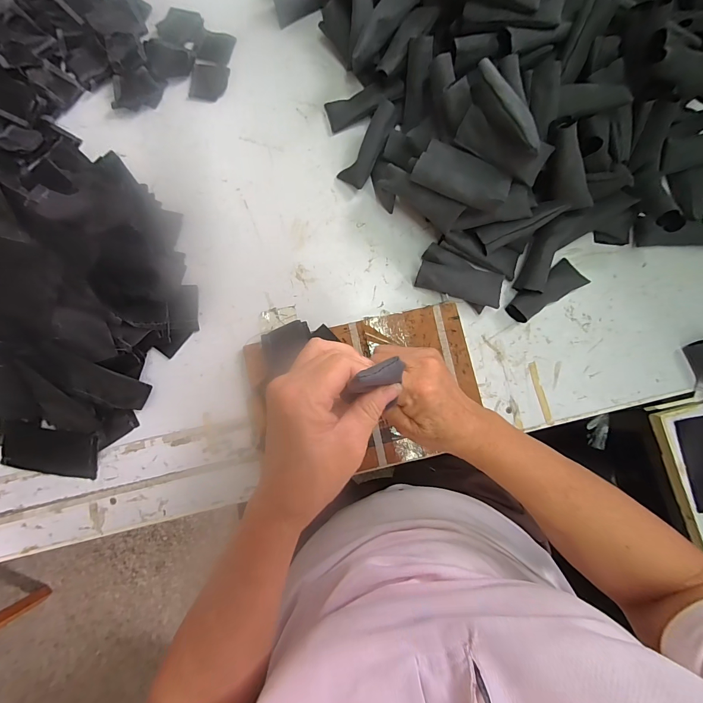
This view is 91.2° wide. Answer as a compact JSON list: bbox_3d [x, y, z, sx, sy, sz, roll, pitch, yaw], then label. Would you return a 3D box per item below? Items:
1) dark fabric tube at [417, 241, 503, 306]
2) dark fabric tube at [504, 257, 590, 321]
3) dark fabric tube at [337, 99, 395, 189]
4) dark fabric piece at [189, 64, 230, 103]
[{"bbox_3d":[0.138,-0.090,0.435,0.106,0.033,0.053,25,83,3],"label":"dark fabric tube"},{"bbox_3d":[0.245,-0.075,0.431,0.105,0.026,0.038,-35,84,-4],"label":"dark fabric tube"},{"bbox_3d":[0.022,-0.265,0.441,0.038,0.017,0.104,29,105,3],"label":"dark fabric tube"},{"bbox_3d":[-0.200,-0.379,0.485,0.049,0.004,0.054,7,83,1],"label":"dark fabric piece"}]

